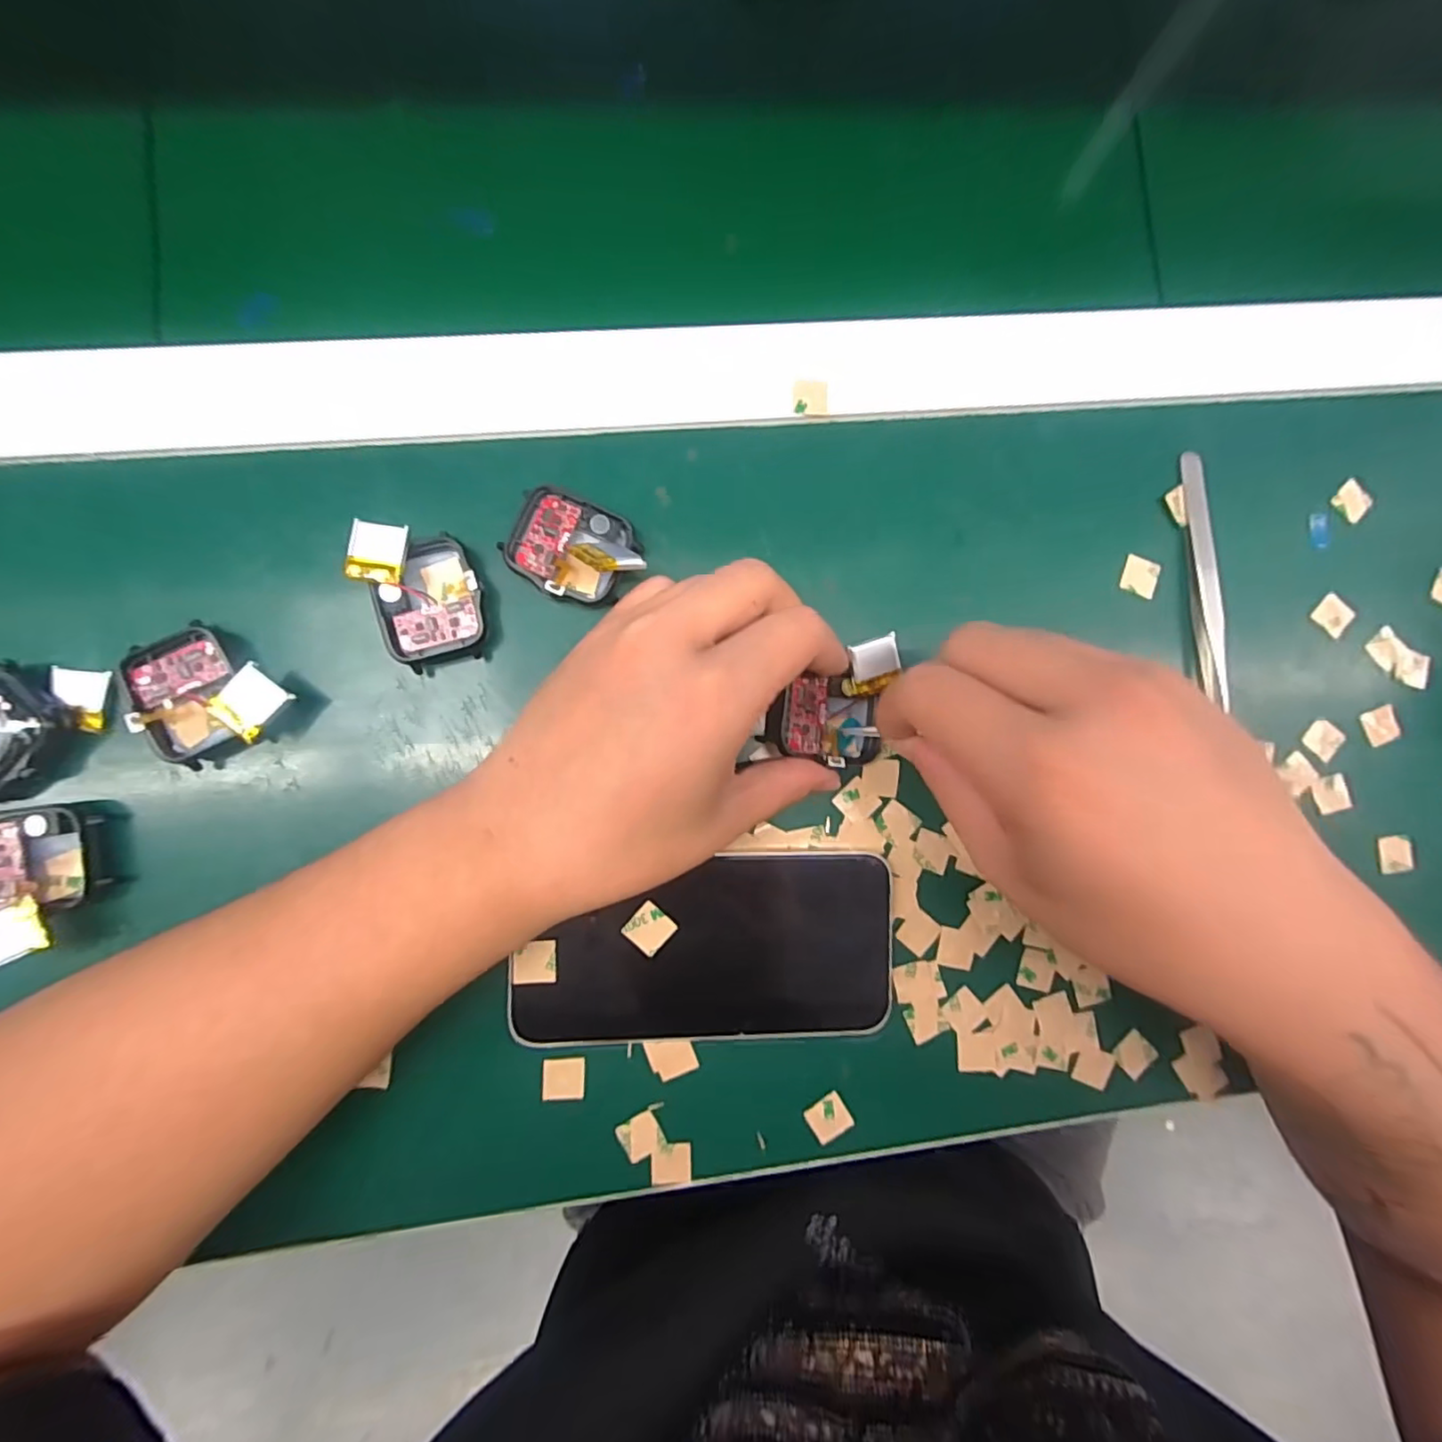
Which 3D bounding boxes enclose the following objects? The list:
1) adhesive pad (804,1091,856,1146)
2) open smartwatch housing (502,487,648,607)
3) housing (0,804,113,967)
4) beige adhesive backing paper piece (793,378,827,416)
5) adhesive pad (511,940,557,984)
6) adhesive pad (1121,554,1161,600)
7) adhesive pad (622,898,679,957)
[{"bbox_3d":[0.043,0.159,0.244,0.016,0.004,0.016,-31,88,-5],"label":"adhesive pad"},{"bbox_3d":[-0.056,-0.065,0.235,0.048,0.011,0.038,27,86,-3],"label":"open smartwatch housing"},{"bbox_3d":[-0.241,0.056,0.214,0.041,0.017,0.051,-4,88,-5],"label":"housing"},{"bbox_3d":[0.037,-0.132,0.249,0.014,0.004,0.012,0,88,-4],"label":"beige adhesive backing paper piece"},{"bbox_3d":[-0.069,0.089,0.225,0.016,0.004,0.015,-3,88,-5],"label":"adhesive pad"},{"bbox_3d":[0.180,-0.062,0.260,0.015,0.004,0.015,18,86,-4],"label":"adhesive pad"},{"bbox_3d":[-0.026,0.078,0.228,0.016,0.004,0.015,43,85,-2],"label":"adhesive pad"}]

